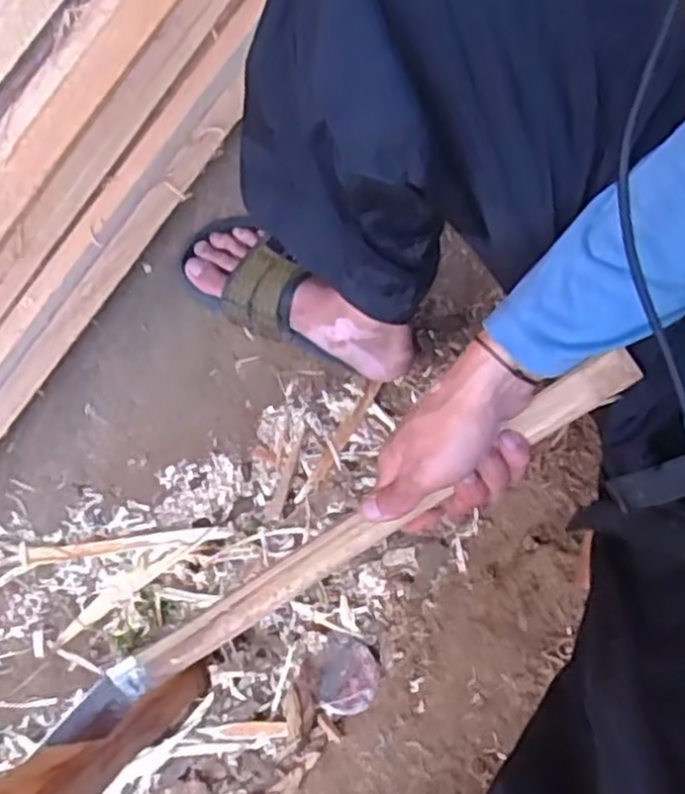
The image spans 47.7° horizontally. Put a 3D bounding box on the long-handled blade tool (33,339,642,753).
[{"bbox_3d":[-0.015,0.115,0.539,0.490,0.022,0.034,-34,78,10],"label":"long-handled blade tool"}]

